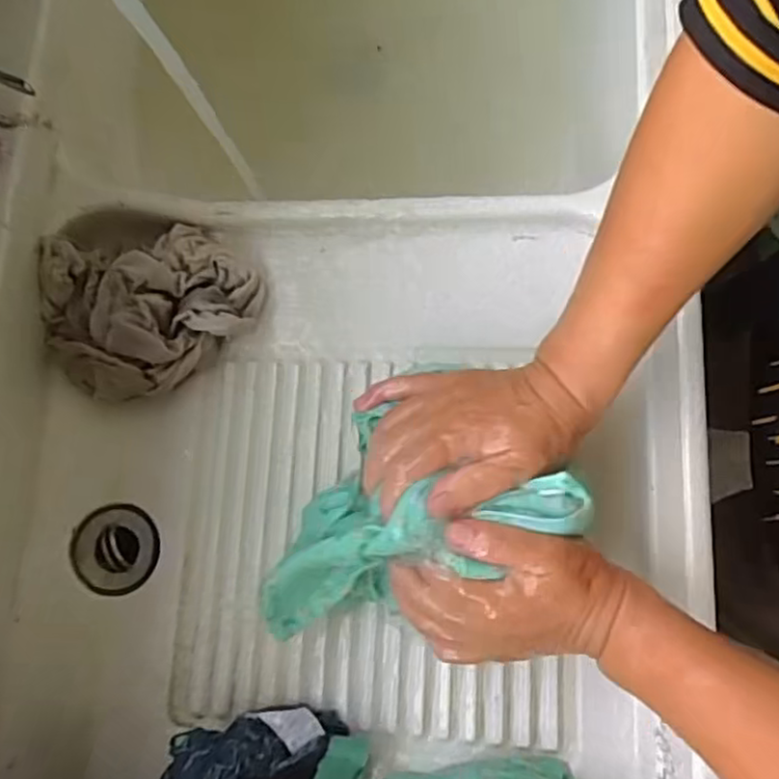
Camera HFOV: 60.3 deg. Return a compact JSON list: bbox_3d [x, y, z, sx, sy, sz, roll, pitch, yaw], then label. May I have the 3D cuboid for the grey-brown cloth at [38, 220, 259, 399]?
[{"bbox_3d":[-0.181,-0.064,0.506,0.158,0.037,0.122,-14,79,-4],"label":"grey-brown cloth"}]

